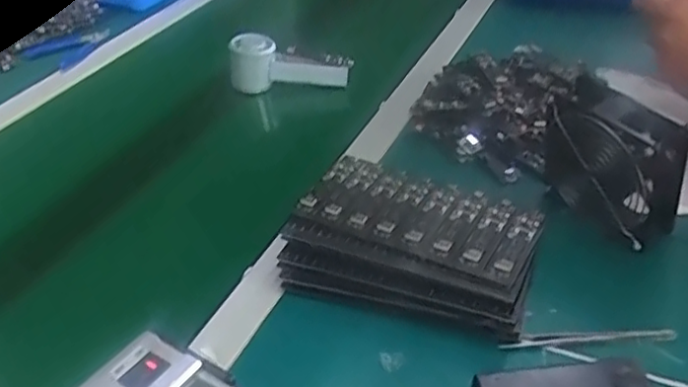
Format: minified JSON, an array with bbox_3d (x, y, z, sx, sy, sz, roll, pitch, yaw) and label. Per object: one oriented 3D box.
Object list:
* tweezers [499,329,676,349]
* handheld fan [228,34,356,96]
[{"bbox_3d":[0.184,0.109,0.517,0.128,0.014,0.009,0,36,2],"label":"tweezers"},{"bbox_3d":[-0.067,-0.163,0.865,0.147,0.058,0.046,3,36,6],"label":"handheld fan"}]

